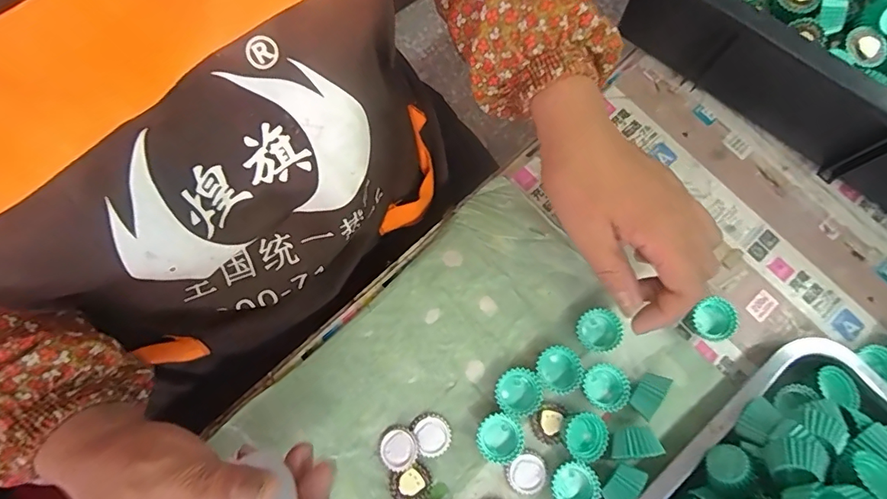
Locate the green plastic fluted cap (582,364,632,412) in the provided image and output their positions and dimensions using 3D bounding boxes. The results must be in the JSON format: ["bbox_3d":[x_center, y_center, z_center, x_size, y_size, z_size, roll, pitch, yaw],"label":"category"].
[{"bbox_3d":[0.115,0.099,0.338,0.030,0.016,0.030,1,75,-2],"label":"green plastic fluted cap"}]

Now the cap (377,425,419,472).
[{"bbox_3d":[-0.032,0.137,0.327,0.026,0.008,0.028,1,75,-2],"label":"cap"}]

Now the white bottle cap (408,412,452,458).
[{"bbox_3d":[-0.008,0.129,0.331,0.024,0.007,0.029,-27,77,-9],"label":"white bottle cap"}]

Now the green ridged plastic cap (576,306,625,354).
[{"bbox_3d":[0.113,0.060,0.346,0.029,0.015,0.031,1,75,-2],"label":"green ridged plastic cap"}]

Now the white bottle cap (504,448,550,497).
[{"bbox_3d":[0.058,0.155,0.327,0.029,0.005,0.027,1,75,-2],"label":"white bottle cap"}]

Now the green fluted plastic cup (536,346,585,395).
[{"bbox_3d":[0.082,0.085,0.338,0.031,0.016,0.030,1,75,-2],"label":"green fluted plastic cup"}]

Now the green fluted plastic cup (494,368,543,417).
[{"bbox_3d":[0.053,0.102,0.336,0.032,0.014,0.031,1,75,-2],"label":"green fluted plastic cup"}]

